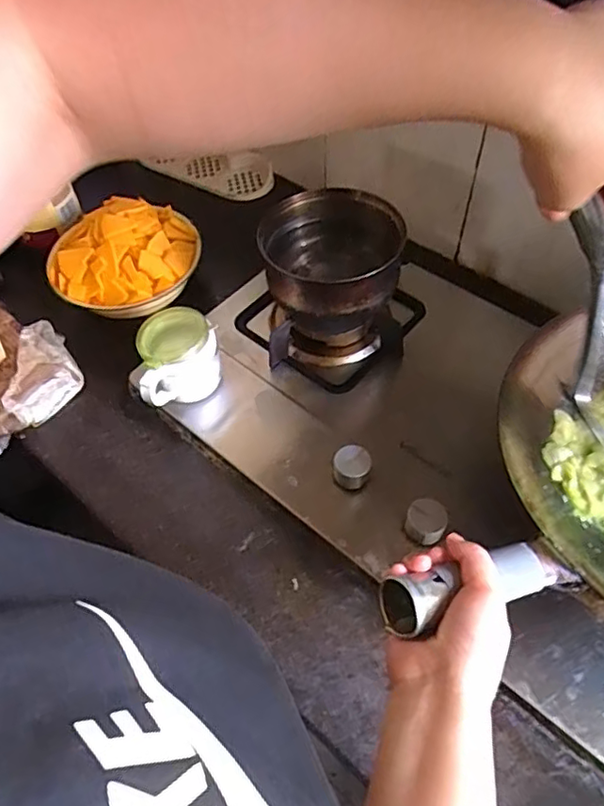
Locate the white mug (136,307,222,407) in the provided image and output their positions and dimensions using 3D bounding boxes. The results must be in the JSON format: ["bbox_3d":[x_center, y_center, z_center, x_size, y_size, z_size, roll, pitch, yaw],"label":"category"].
[{"bbox_3d":[-0.142,-0.045,0.704,0.088,0.095,0.103,-10,55,-4],"label":"white mug"}]

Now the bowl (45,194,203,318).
[{"bbox_3d":[-0.241,-0.199,0.808,0.189,0.103,0.172,-1,55,2],"label":"bowl"}]

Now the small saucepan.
[{"bbox_3d":[0.037,-0.177,0.712,0.158,0.101,0.161,-1,55,2],"label":"small saucepan"}]

